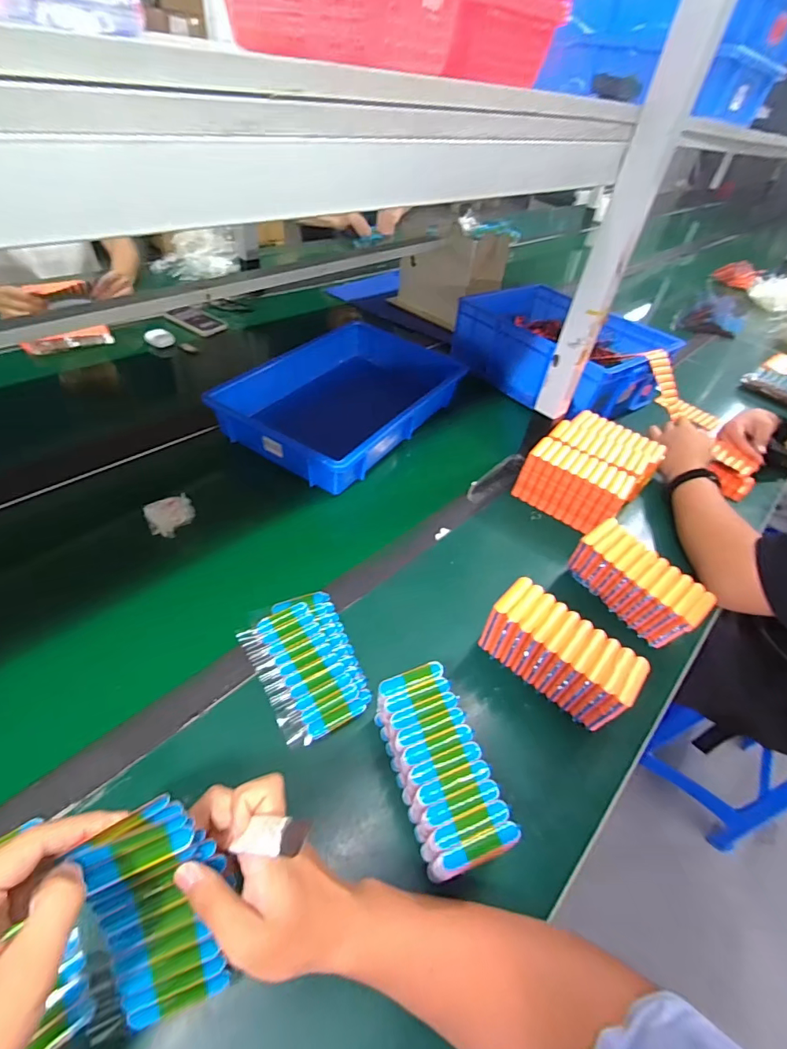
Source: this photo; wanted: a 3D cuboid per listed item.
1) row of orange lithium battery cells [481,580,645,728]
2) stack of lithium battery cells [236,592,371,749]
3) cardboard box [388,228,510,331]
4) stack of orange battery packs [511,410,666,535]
[{"bbox_3d":[0.180,0.150,0.503,0.153,0.108,0.061,35,51,24],"label":"row of orange lithium battery cells"},{"bbox_3d":[-0.094,0.156,0.506,0.112,0.021,0.159,-22,52,-26],"label":"stack of lithium battery cells"},{"bbox_3d":[0.155,-0.706,1.257,0.249,0.208,0.179,35,52,25],"label":"cardboard box"},{"bbox_3d":[0.336,-0.093,0.768,0.159,0.093,0.213,34,51,24],"label":"stack of orange battery packs"}]

